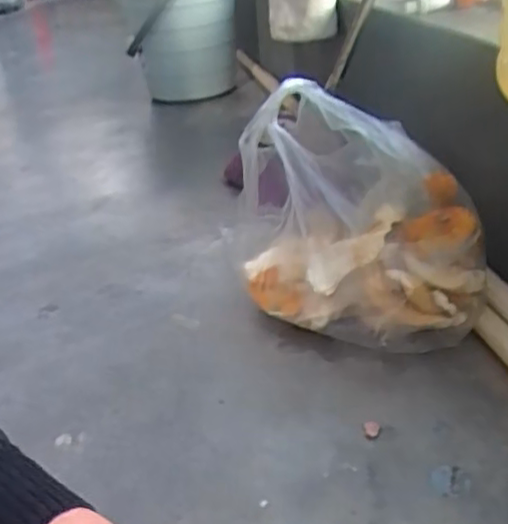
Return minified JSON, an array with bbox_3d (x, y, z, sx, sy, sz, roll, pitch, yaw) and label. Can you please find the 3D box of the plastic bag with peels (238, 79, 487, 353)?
[{"bbox_3d":[0.099,-0.040,0.688,0.262,0.236,0.146,10,34,30],"label":"plastic bag with peels"}]

